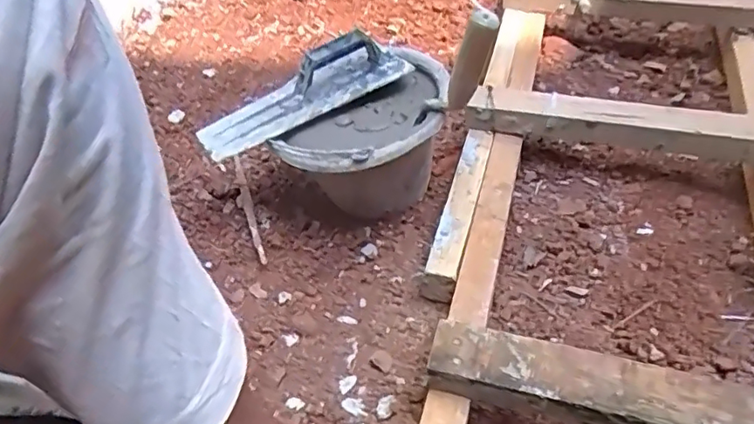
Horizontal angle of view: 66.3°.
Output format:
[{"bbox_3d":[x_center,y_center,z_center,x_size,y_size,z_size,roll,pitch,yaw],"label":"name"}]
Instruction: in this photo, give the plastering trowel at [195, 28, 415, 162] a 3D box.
[{"bbox_3d":[-0.099,-0.163,0.786,0.292,0.088,0.103,-26,44,-22],"label":"plastering trowel"}]

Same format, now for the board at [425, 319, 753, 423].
[{"bbox_3d":[0.236,0.171,0.513,0.383,0.036,0.073,11,44,15],"label":"board"}]

